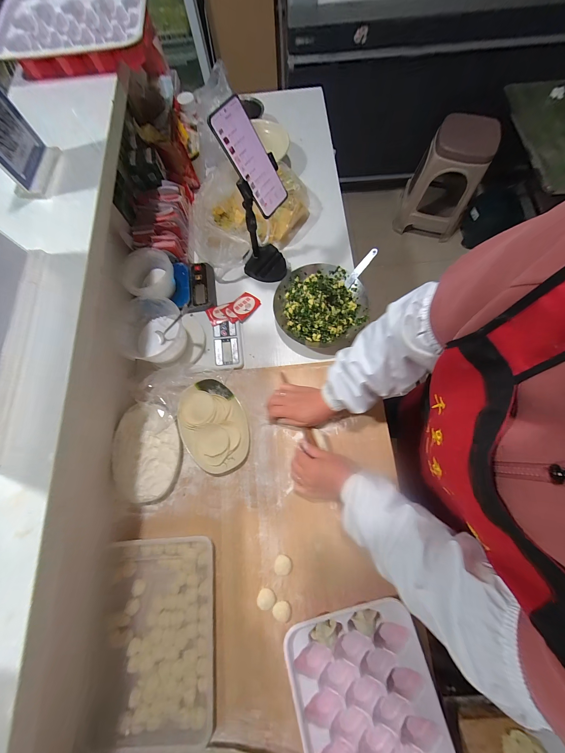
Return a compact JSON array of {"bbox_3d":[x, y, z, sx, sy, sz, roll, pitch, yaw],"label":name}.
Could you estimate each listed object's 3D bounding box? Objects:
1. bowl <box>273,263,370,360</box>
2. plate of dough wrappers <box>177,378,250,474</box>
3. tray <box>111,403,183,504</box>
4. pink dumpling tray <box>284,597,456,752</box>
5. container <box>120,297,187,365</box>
[{"bbox_3d":[0.092,-0.173,0.605,0.223,0.073,0.226,-4,74,1],"label":"bowl"},{"bbox_3d":[-0.149,0.105,0.544,0.133,0.030,0.195,-29,75,-6],"label":"plate of dough wrappers"},{"bbox_3d":[-0.282,0.156,0.523,0.131,0.043,0.199,-4,74,1],"label":"tray"},{"bbox_3d":[0.138,0.534,0.404,0.223,0.034,0.276,-14,74,-1],"label":"pink dumpling tray"},{"bbox_3d":[-0.287,-0.096,0.569,0.142,0.094,0.140,-1,75,2],"label":"container"}]

